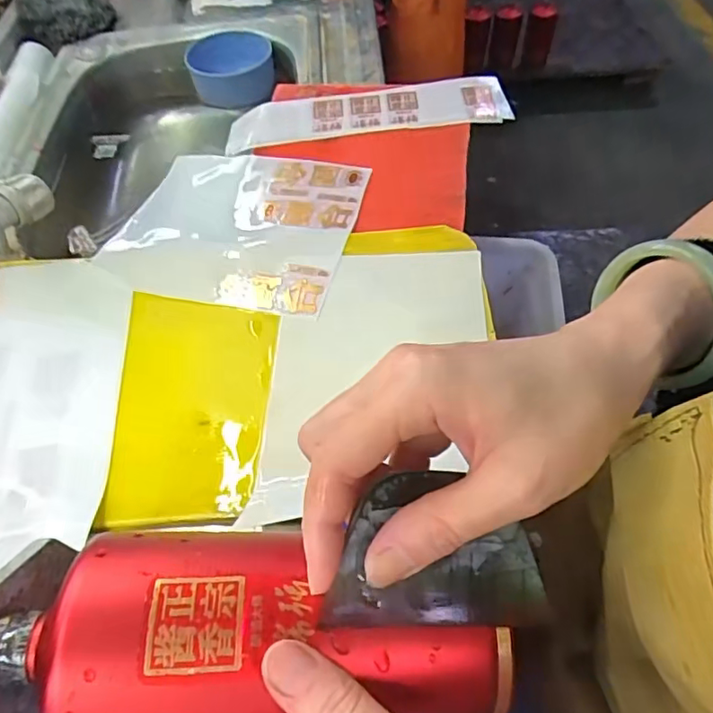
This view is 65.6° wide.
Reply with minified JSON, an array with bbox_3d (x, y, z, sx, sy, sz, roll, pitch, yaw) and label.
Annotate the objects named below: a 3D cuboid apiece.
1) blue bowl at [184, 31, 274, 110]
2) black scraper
[{"bbox_3d":[-0.166,-0.384,0.741,0.105,0.055,0.115,-1,55,2],"label":"blue bowl"},{"bbox_3d":[0.032,0.073,0.211,0.085,0.004,0.055,4,79,-11],"label":"black scraper"}]

